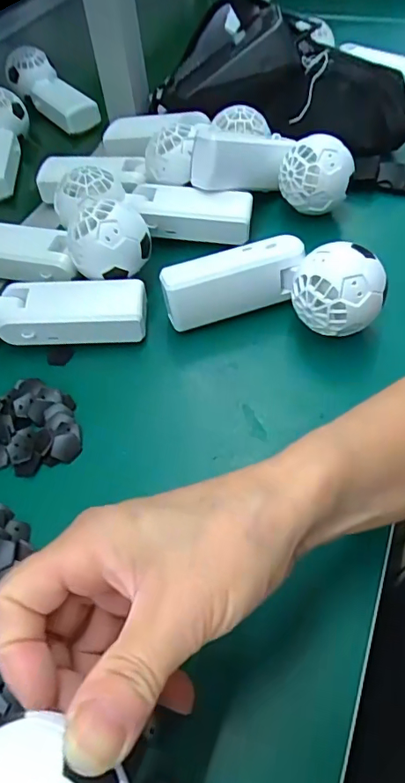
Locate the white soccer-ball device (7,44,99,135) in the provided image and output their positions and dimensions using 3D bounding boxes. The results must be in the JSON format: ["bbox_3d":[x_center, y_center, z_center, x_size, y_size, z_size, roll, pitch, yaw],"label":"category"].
[{"bbox_3d":[-0.191,-0.376,0.611,0.058,0.050,0.159,-29,56,-18],"label":"white soccer-ball device"}]

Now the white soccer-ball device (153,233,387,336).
[{"bbox_3d":[0.048,-0.075,0.357,0.156,0.066,0.074,8,54,12],"label":"white soccer-ball device"}]

